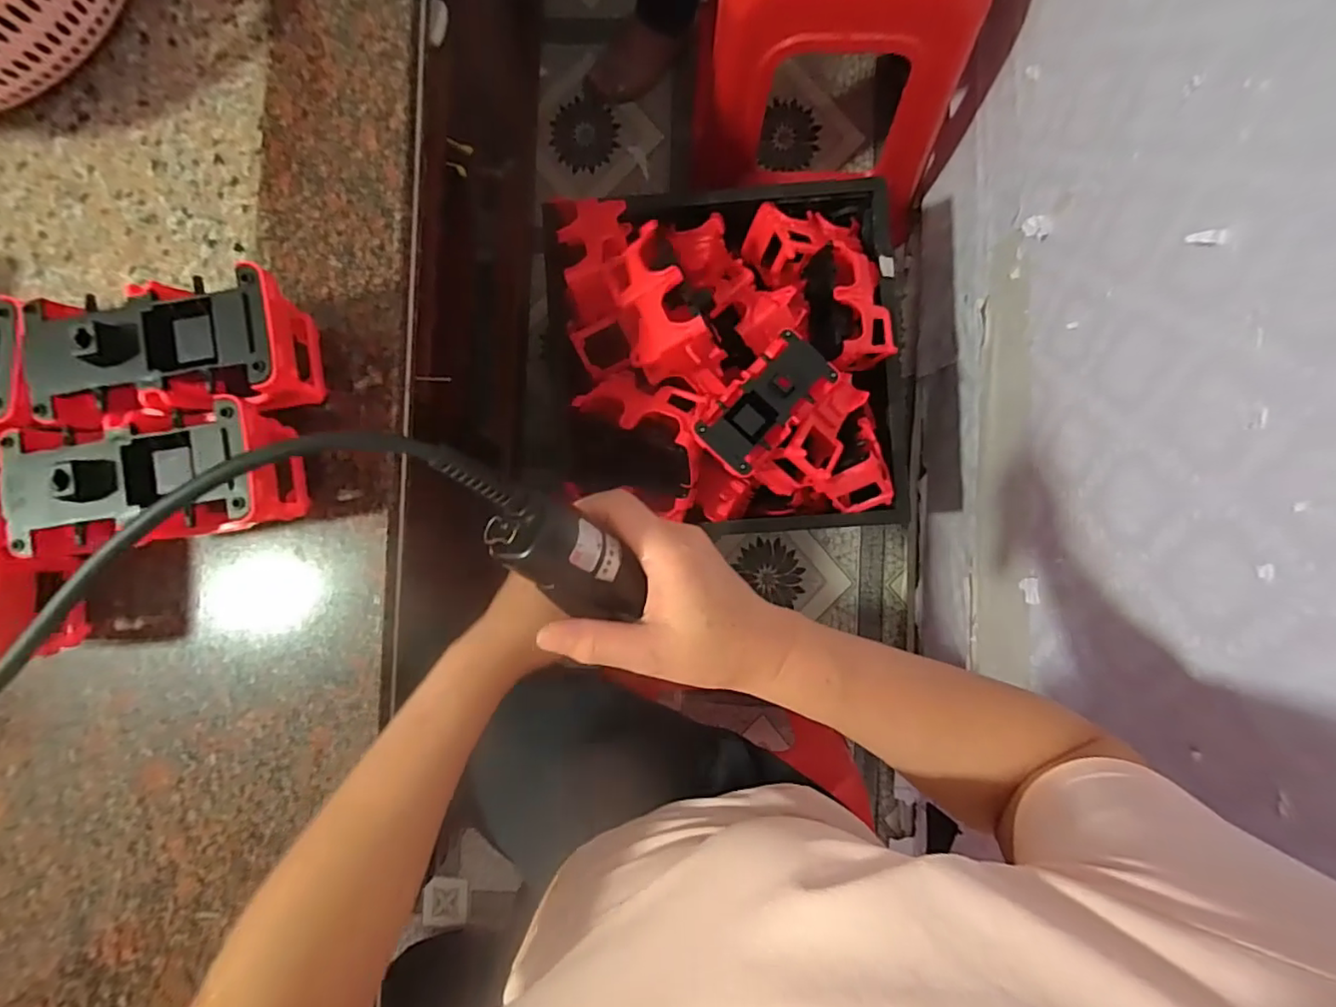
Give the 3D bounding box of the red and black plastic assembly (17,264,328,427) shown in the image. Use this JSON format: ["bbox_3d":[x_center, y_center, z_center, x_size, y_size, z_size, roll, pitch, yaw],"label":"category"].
[{"bbox_3d":[-0.318,-0.094,0.402,0.154,0.104,0.086,-8,87,3],"label":"red and black plastic assembly"}]

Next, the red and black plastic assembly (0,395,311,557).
[{"bbox_3d":[-0.326,-0.016,0.397,0.157,0.105,0.082,-5,88,3],"label":"red and black plastic assembly"}]

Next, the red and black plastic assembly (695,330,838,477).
[{"bbox_3d":[0.101,-0.106,0.626,0.079,0.045,0.150,43,90,4],"label":"red and black plastic assembly"}]

